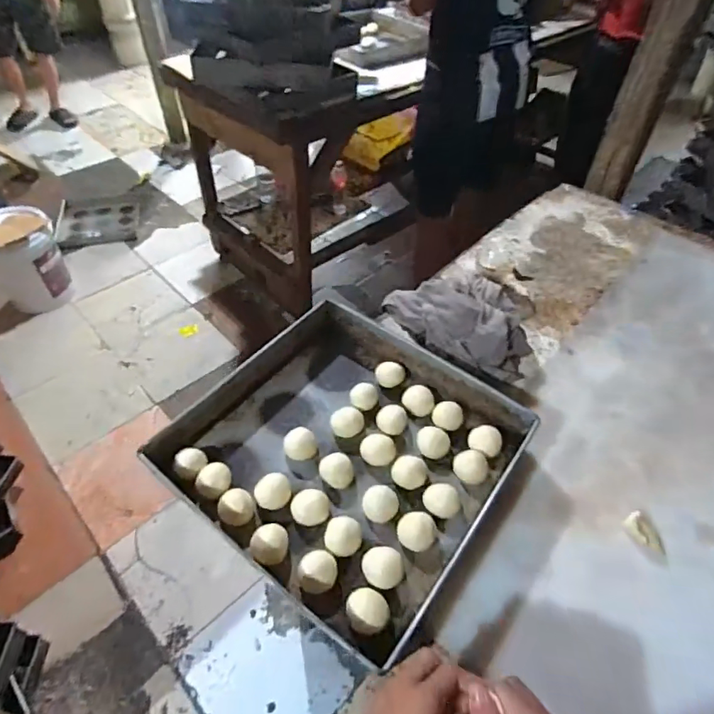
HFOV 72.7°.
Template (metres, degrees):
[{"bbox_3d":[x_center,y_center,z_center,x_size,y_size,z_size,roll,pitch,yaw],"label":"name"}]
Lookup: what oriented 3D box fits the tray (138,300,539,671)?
[{"bbox_3d":[-0.011,0.135,0.710,0.421,0.066,0.415,28,53,22],"label":"tray"}]

